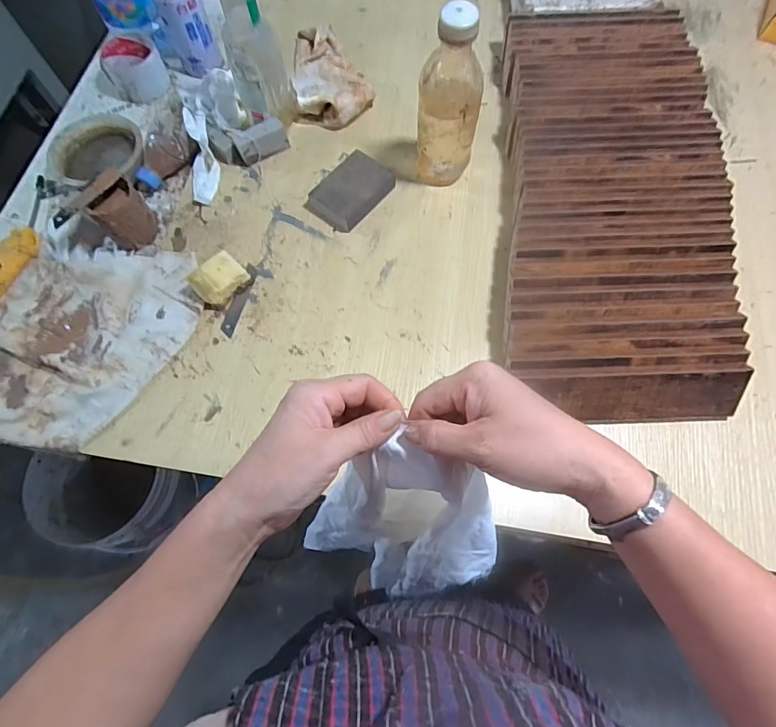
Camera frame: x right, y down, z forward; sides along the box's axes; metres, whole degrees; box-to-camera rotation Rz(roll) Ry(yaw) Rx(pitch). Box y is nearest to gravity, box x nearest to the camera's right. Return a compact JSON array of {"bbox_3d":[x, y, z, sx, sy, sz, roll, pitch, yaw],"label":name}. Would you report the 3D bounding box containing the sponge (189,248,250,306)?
[{"bbox_3d":[-0.200,-0.099,0.543,0.043,0.030,0.059,39,74,13],"label":"sponge"}]

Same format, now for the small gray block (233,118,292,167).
[{"bbox_3d":[-0.172,-0.301,0.621,0.066,0.036,0.031,-32,73,-11],"label":"small gray block"}]

